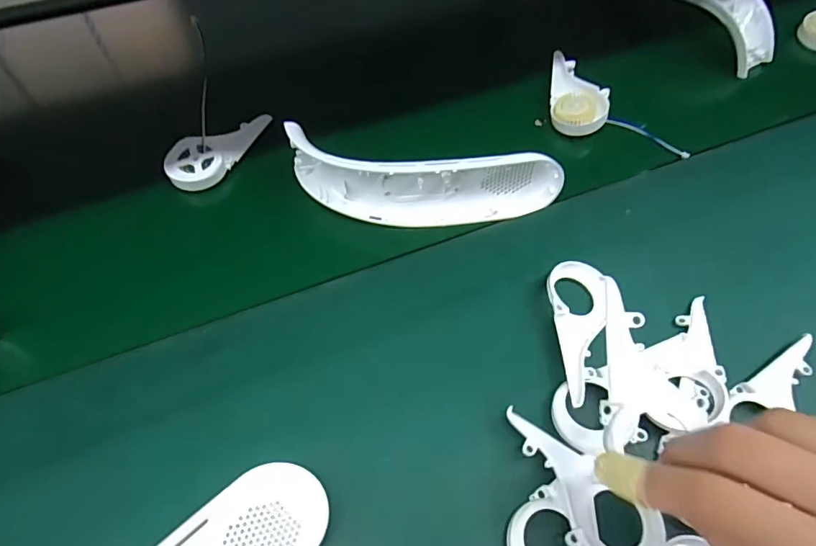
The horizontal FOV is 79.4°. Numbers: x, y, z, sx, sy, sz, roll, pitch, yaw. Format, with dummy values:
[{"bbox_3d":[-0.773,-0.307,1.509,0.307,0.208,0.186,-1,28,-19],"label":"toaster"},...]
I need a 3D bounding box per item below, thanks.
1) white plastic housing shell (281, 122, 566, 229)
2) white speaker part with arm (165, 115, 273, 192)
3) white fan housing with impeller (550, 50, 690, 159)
[{"bbox_3d":[0.010,-0.069,0.348,0.194,0.040,0.048,7,60,4],"label":"white plastic housing shell"},{"bbox_3d":[-0.150,-0.103,0.389,0.040,0.016,0.093,25,63,14],"label":"white speaker part with arm"},{"bbox_3d":[0.159,-0.134,0.408,0.055,0.025,0.138,-34,65,-18],"label":"white fan housing with impeller"}]

